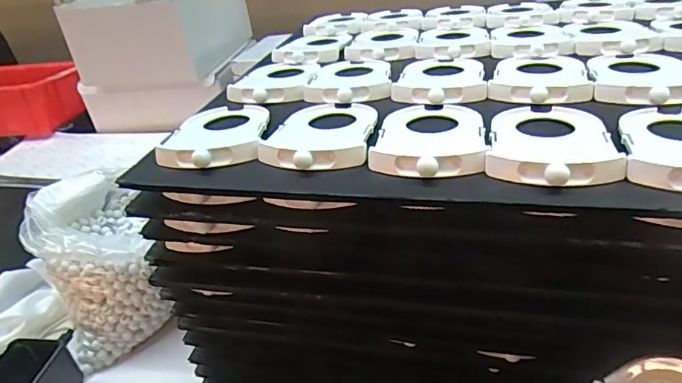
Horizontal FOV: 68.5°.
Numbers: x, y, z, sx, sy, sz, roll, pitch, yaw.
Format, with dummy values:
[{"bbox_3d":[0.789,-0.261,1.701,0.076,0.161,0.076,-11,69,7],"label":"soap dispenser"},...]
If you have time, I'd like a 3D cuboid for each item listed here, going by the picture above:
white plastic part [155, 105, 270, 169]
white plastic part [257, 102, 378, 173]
[{"bbox_3d":[-0.076,-0.038,0.304,0.060,0.010,0.082,-6,33,2],"label":"white plastic part"},{"bbox_3d":[-0.010,-0.037,0.291,0.059,0.011,0.085,0,34,12],"label":"white plastic part"}]

